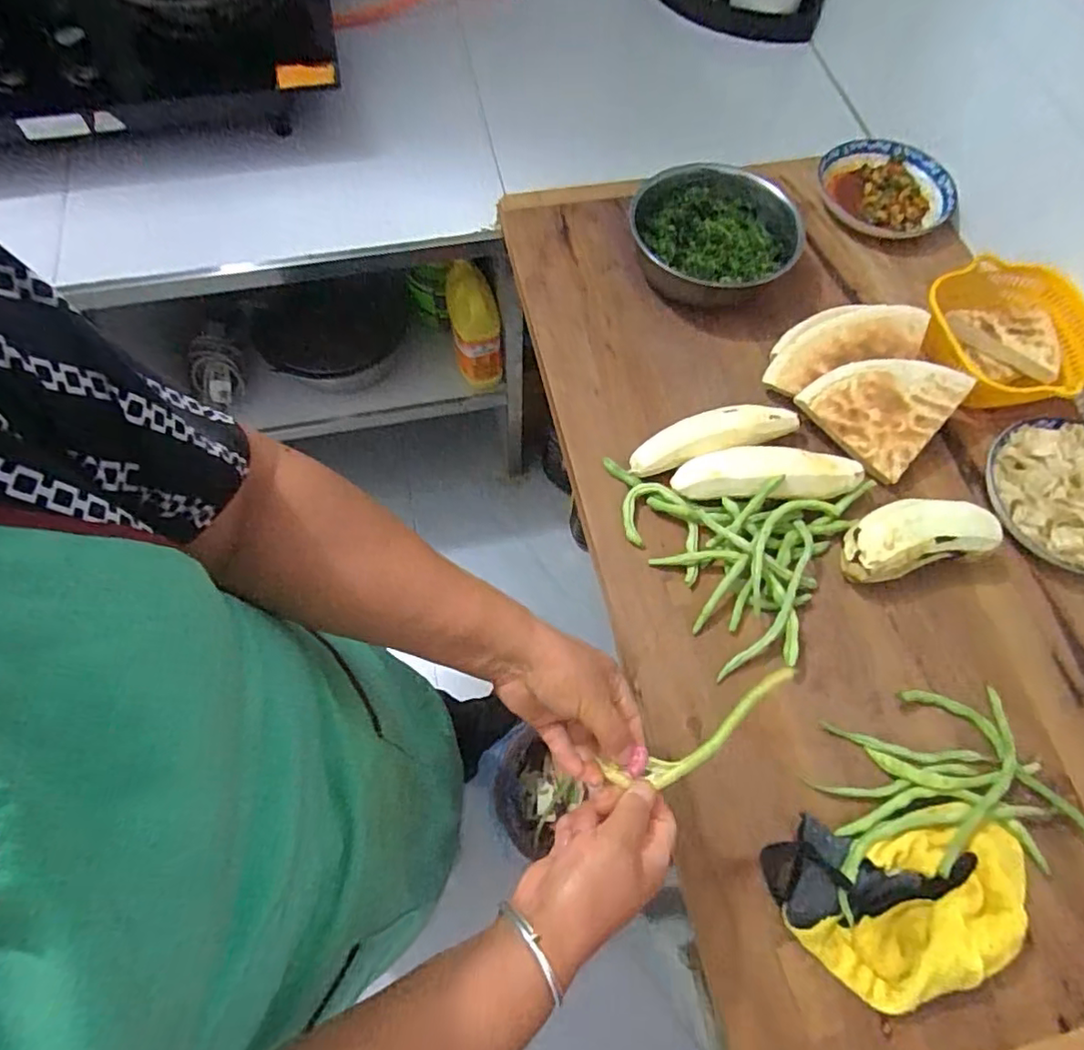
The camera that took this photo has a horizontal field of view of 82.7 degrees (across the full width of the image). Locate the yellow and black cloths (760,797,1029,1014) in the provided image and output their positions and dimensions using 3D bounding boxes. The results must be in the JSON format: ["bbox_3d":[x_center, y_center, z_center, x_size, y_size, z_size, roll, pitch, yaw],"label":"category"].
[{"bbox_3d":[0.291,0.284,0.483,0.203,0.043,0.130,-18,67,-10],"label":"yellow and black cloths"}]

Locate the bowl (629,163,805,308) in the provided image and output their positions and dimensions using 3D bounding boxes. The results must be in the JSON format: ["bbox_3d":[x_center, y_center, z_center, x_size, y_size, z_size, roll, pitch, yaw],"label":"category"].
[{"bbox_3d":[0.211,-0.344,0.758,0.195,0.069,0.196,1,65,-2],"label":"bowl"}]

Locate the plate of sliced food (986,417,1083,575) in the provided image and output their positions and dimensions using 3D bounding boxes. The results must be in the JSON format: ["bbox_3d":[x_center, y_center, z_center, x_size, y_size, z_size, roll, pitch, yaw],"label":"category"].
[{"bbox_3d":[0.547,-0.035,0.622,0.155,0.048,0.166,1,65,-2],"label":"plate of sliced food"}]

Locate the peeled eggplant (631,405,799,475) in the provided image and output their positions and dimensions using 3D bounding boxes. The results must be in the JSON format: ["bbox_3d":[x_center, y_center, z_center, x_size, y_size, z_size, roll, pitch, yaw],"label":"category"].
[{"bbox_3d":[0.182,-0.093,0.657,0.186,0.044,0.051,-11,66,-7],"label":"peeled eggplant"}]

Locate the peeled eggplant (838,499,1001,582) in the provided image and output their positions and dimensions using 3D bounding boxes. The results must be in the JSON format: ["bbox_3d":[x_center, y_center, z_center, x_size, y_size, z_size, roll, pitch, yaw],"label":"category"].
[{"bbox_3d":[0.359,0.007,0.588,0.145,0.049,0.068,-15,66,5],"label":"peeled eggplant"}]

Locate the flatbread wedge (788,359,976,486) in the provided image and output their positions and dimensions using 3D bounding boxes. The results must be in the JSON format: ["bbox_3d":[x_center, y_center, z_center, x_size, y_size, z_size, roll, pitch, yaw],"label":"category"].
[{"bbox_3d":[0.360,-0.135,0.651,0.128,0.019,0.130,39,92,4],"label":"flatbread wedge"}]

